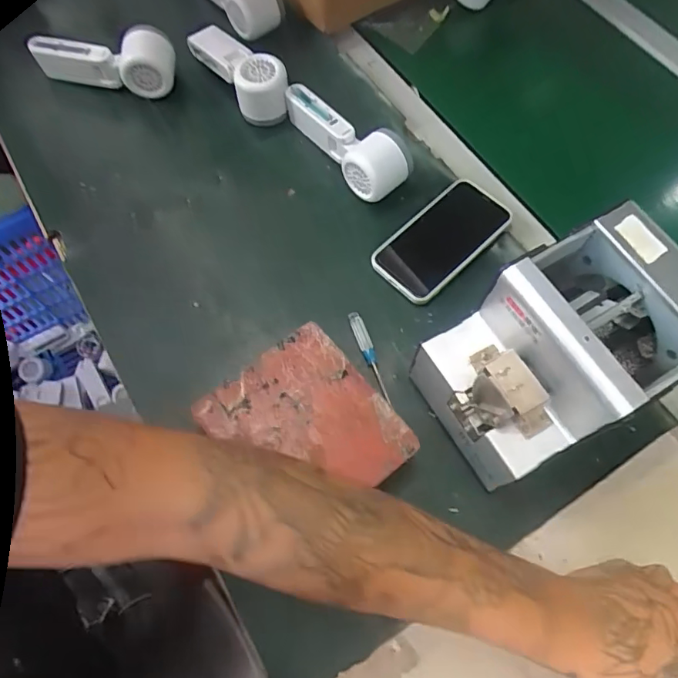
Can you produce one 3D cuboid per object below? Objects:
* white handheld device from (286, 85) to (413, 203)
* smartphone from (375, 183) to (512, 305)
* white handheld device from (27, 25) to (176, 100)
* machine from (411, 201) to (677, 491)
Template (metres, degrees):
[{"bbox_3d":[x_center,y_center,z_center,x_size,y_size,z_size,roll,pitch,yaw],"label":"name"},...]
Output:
[{"bbox_3d":[0.008,-0.217,0.558,0.060,0.051,0.155,-34,71,-16],"label":"white handheld device"},{"bbox_3d":[0.104,-0.102,0.526,0.073,0.010,0.141,42,77,18],"label":"smartphone"},{"bbox_3d":[-0.277,-0.326,0.614,0.192,0.064,0.056,6,63,2],"label":"white handheld device"},{"bbox_3d":[0.166,0.017,0.405,0.162,0.152,0.118,-25,68,-13],"label":"machine"}]

